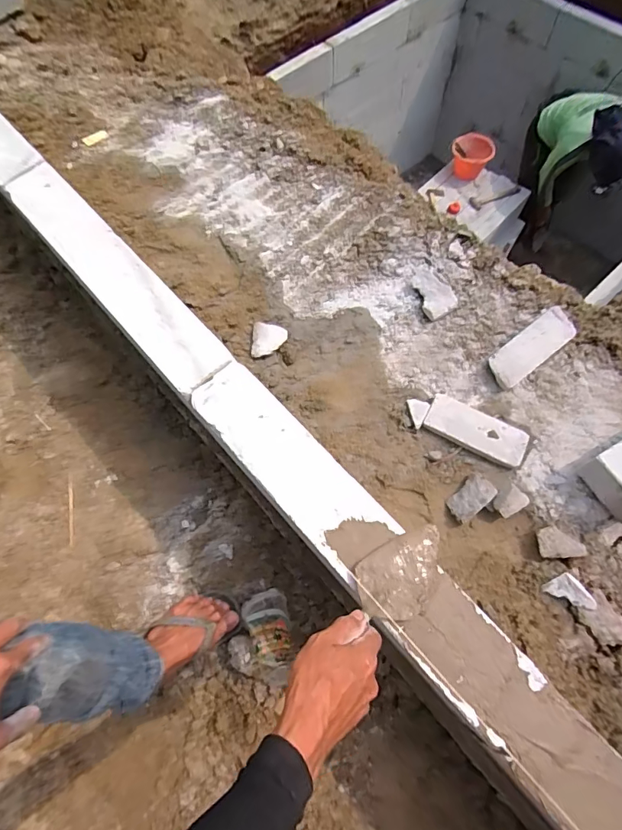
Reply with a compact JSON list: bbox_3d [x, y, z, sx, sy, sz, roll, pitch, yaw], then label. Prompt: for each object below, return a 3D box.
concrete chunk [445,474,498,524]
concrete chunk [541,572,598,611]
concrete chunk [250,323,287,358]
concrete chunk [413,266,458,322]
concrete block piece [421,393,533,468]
[{"bbox_3d":[0.294,0.153,0.834,0.087,0.042,0.056,-39,72,-12],"label":"concrete chunk"},{"bbox_3d":[0.446,0.297,0.774,0.075,0.023,0.044,26,72,12],"label":"concrete chunk"},{"bbox_3d":[-0.089,-0.159,0.966,0.071,0.025,0.079,0,68,2],"label":"concrete chunk"},{"bbox_3d":[0.265,-0.270,0.991,0.073,0.027,0.135,-14,69,-3],"label":"concrete chunk"},{"bbox_3d":[0.318,0.027,0.875,0.186,0.028,0.082,26,72,12],"label":"concrete block piece"}]

